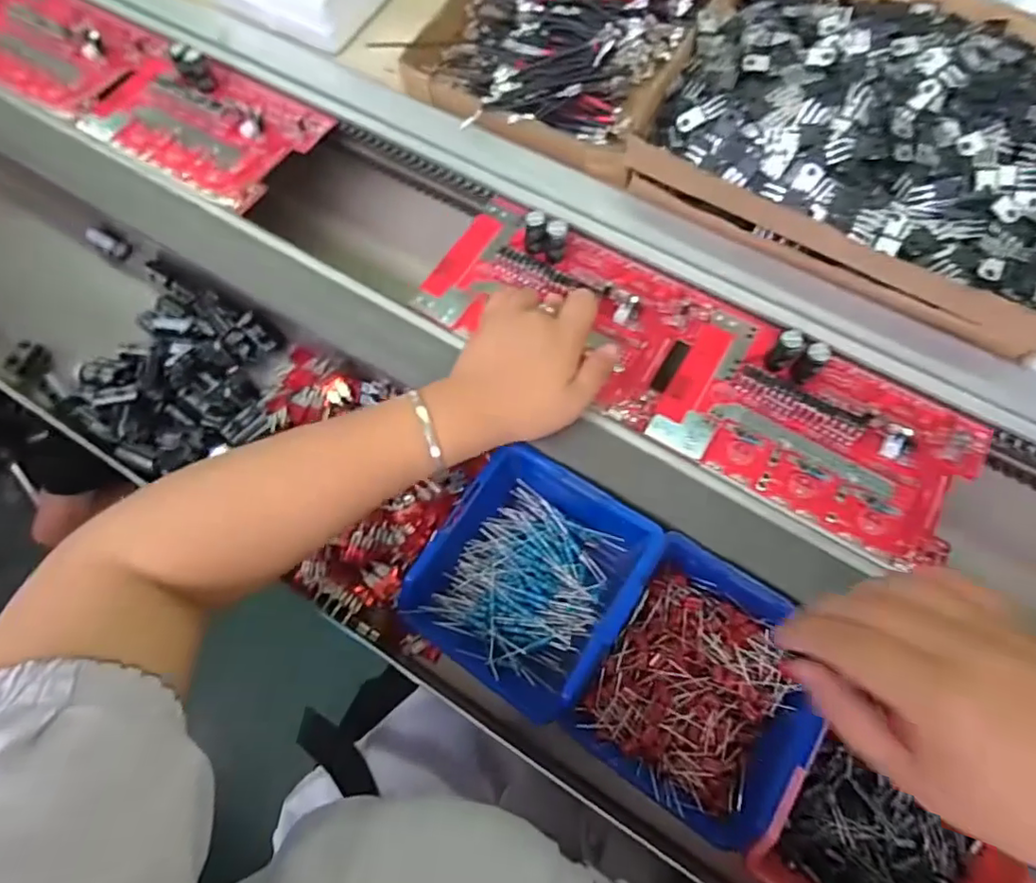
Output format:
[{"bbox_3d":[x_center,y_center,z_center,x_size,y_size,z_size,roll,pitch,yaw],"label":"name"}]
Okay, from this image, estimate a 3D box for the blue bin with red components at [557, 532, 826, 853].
[{"bbox_3d":[0.108,0.141,0.330,0.112,0.045,0.129,31,69,16],"label":"blue bin with red components"}]

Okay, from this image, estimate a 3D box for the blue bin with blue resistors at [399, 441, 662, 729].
[{"bbox_3d":[0.008,0.085,0.359,0.121,0.053,0.131,32,69,16],"label":"blue bin with blue resistors"}]

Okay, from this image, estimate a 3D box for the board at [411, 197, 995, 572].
[{"bbox_3d":[0.117,-0.063,0.401,0.389,0.037,0.130,32,69,13],"label":"board"}]

